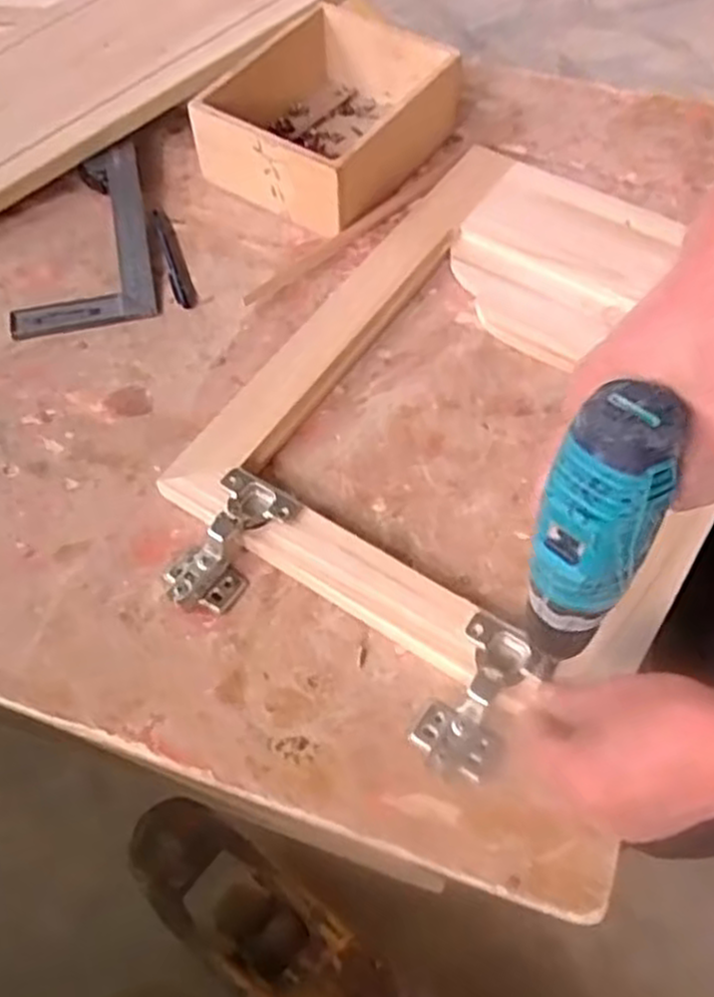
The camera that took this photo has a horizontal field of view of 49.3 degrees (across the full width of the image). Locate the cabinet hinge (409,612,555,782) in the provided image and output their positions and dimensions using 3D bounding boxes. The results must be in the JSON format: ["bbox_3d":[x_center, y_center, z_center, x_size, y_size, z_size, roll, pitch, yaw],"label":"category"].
[{"bbox_3d":[0.077,0.126,0.491,0.054,0.026,0.104,28,66,16],"label":"cabinet hinge"}]

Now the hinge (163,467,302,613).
[{"bbox_3d":[-0.094,0.029,0.555,0.061,0.034,0.110,32,65,18],"label":"hinge"}]

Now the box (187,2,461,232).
[{"bbox_3d":[-0.031,-0.381,0.769,0.193,0.084,0.219,30,64,17],"label":"box"}]

